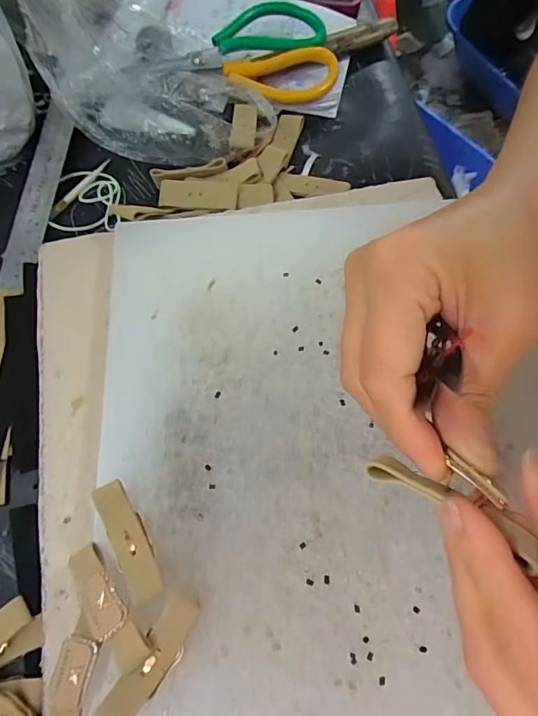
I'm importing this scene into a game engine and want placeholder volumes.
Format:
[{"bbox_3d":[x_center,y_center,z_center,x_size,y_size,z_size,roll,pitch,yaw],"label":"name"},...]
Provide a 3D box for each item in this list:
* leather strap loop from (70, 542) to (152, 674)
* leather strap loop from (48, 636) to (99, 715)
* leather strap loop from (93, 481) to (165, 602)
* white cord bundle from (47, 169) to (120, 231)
[{"bbox_3d":[-0.077,0.115,0.213,0.017,0.006,0.058,-35,71,-14],"label":"leather strap loop"},{"bbox_3d":[-0.089,0.148,0.202,0.016,0.007,0.043,10,67,5],"label":"leather strap loop"},{"bbox_3d":[-0.070,0.090,0.228,0.016,0.011,0.058,-25,69,-10],"label":"leather strap loop"},{"bbox_3d":[-0.149,-0.131,0.378,0.053,0.007,0.067,-5,66,-2],"label":"white cord bundle"}]

